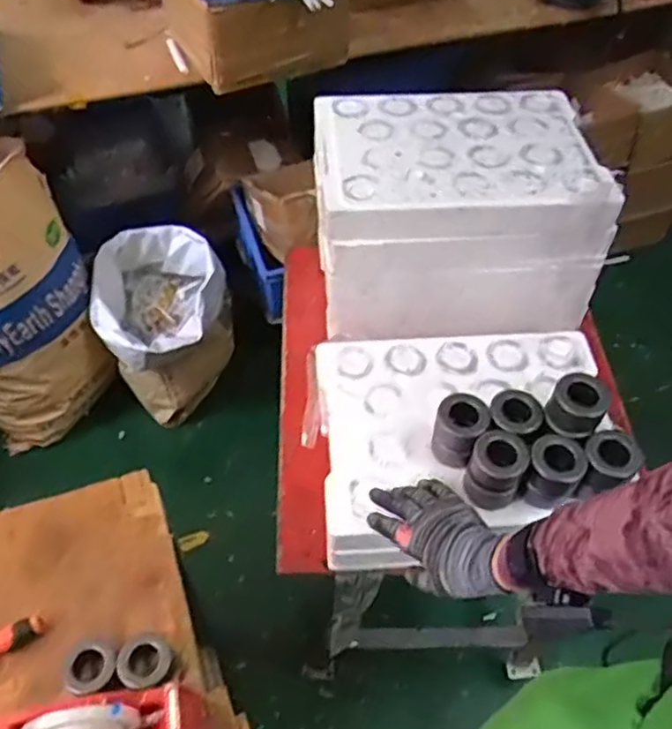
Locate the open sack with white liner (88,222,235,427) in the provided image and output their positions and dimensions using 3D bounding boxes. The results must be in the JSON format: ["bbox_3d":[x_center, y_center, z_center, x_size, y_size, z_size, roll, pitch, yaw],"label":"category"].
[{"bbox_3d":[-0.423,-0.088,1.713,0.328,0.403,0.298,-16,53,-14],"label":"open sack with white liner"}]

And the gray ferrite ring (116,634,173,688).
[{"bbox_3d":[-0.223,0.344,0.776,0.058,0.034,0.061,1,51,-1],"label":"gray ferrite ring"}]

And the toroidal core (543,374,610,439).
[{"bbox_3d":[0.279,0.046,0.770,0.062,0.041,0.066,28,55,20],"label":"toroidal core"}]

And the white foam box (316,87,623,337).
[{"bbox_3d":[0.170,-0.221,0.997,0.377,0.231,0.295,-2,51,-3],"label":"white foam box"}]

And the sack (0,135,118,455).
[{"bbox_3d":[-0.773,-0.156,1.574,0.362,0.615,0.358,-15,53,-14],"label":"sack"}]

